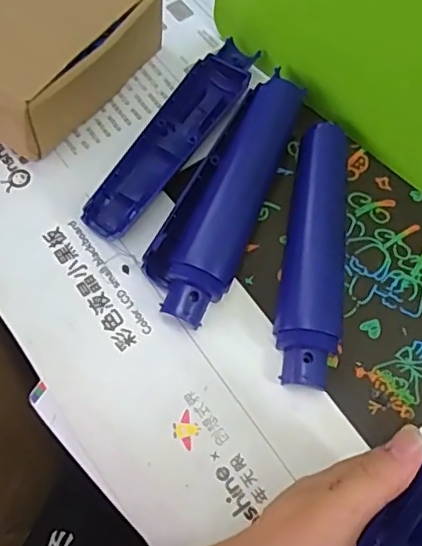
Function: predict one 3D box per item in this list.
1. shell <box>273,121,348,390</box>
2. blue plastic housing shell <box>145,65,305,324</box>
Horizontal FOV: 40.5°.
[{"bbox_3d":[0.065,-0.015,0.350,0.038,0.016,0.168,9,68,5],"label":"shell"},{"bbox_3d":[0.013,-0.051,0.357,0.047,0.022,0.172,25,71,10],"label":"blue plastic housing shell"}]

